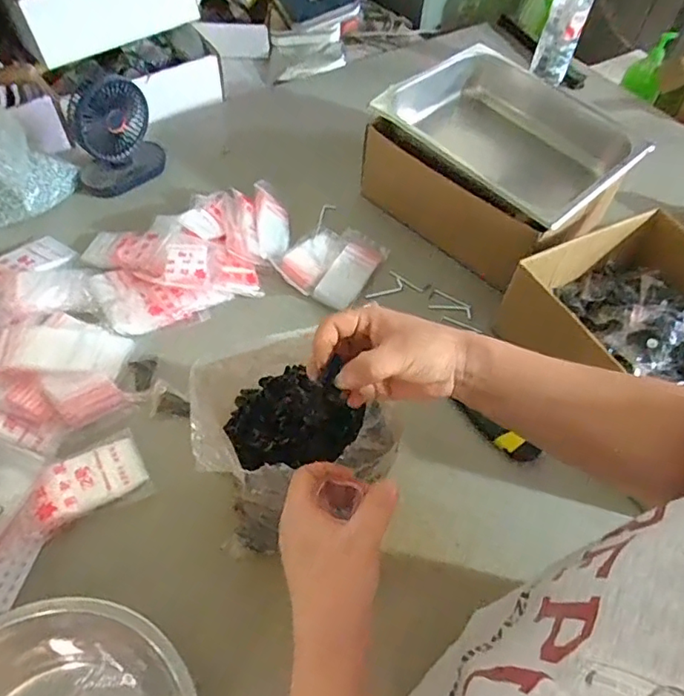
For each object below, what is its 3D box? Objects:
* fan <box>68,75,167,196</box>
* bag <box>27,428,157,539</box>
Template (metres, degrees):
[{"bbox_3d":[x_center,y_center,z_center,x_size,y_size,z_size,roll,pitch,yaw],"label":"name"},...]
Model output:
[{"bbox_3d":[-0.359,-0.323,0.866,0.144,0.159,0.067,-24,60,-19],"label":"fan"},{"bbox_3d":[-0.276,0.143,0.598,0.117,0.017,0.085,-26,60,-20],"label":"bag"}]

